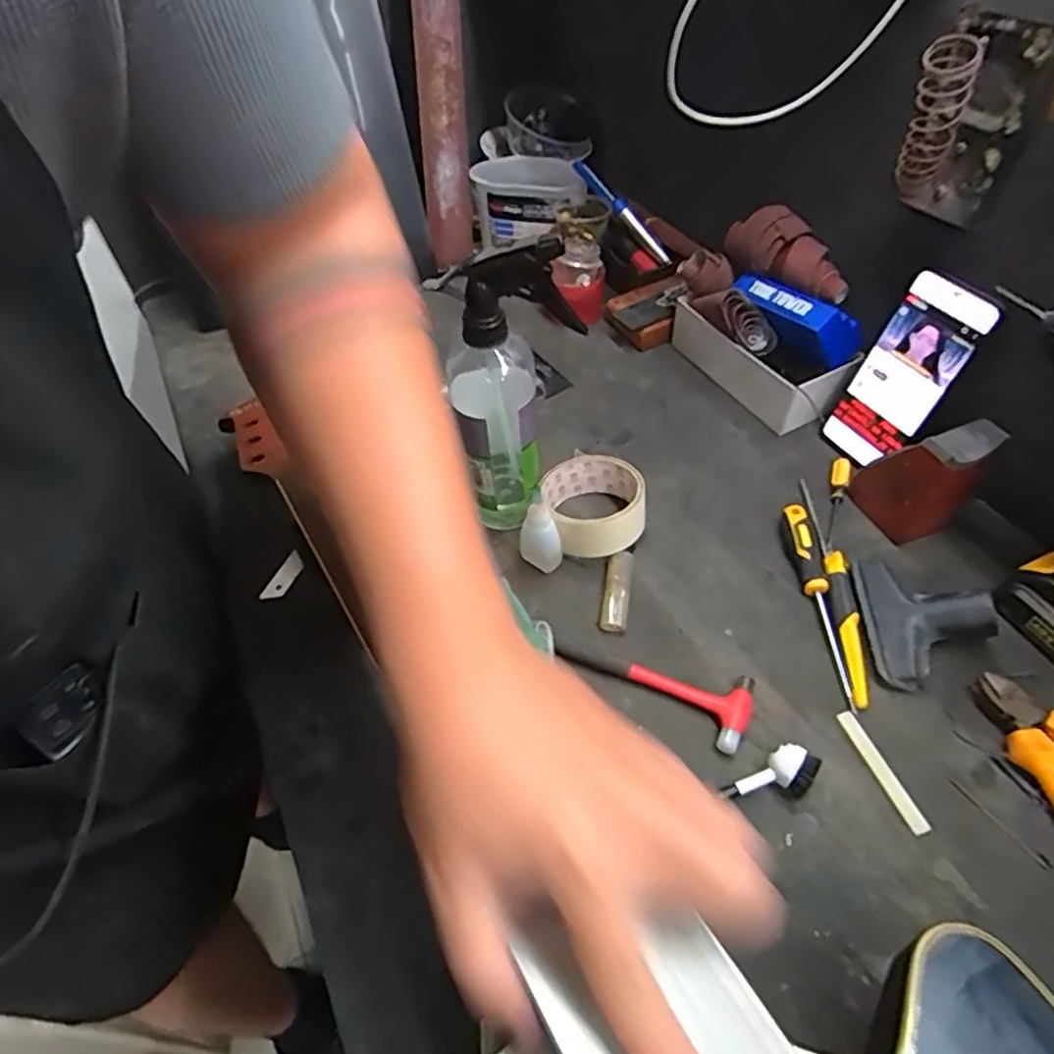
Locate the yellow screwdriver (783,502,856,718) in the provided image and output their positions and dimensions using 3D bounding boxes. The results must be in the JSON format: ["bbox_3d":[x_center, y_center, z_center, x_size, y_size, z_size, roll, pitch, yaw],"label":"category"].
[{"bbox_3d":[0.219,0.052,0.493,0.017,0.020,0.165,-2,50,2],"label":"yellow screwdriver"}]

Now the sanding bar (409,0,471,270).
[{"bbox_3d":[-0.099,-0.538,0.709,0.052,0.470,0.027,2,29,5],"label":"sanding bar"}]

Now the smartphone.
[{"bbox_3d":[0.309,-0.124,0.546,0.011,0.161,0.074,-11,48,-29],"label":"smartphone"}]

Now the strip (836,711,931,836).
[{"bbox_3d":[0.226,0.155,0.421,0.011,0.004,0.080,-15,51,-9],"label":"strip"}]

